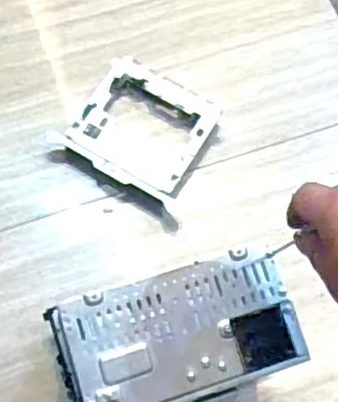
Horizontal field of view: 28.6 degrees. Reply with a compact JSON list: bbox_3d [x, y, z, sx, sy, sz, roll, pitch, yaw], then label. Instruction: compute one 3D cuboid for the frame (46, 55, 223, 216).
[{"bbox_3d":[-0.033,-0.085,0.792,0.168,0.030,0.148,29,69,10],"label":"frame"}]

